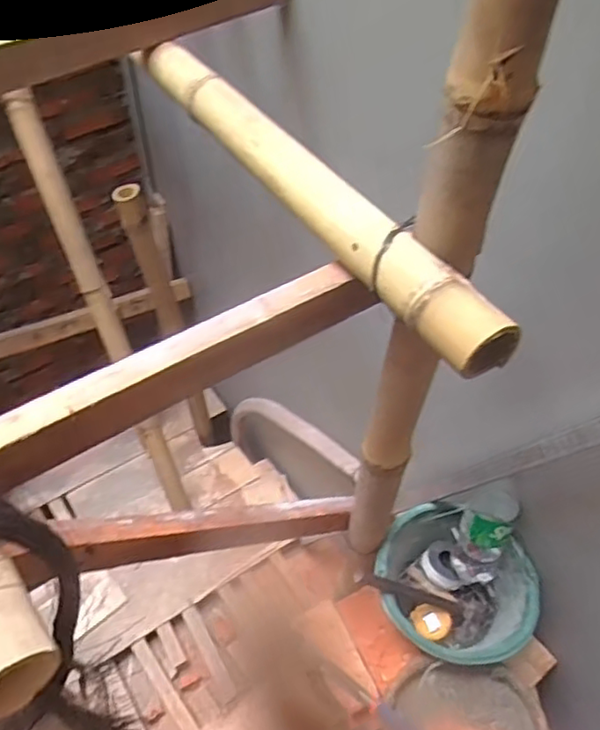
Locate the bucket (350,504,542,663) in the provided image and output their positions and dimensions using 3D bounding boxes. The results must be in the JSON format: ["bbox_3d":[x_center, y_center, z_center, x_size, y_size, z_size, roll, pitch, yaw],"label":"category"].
[{"bbox_3d":[0.275,0.389,1.111,0.274,0.217,0.221,24,53,18],"label":"bucket"}]

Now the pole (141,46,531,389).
[{"bbox_3d":[-0.020,-0.222,0.706,0.061,0.059,0.659,-26,55,-22],"label":"pole"}]

